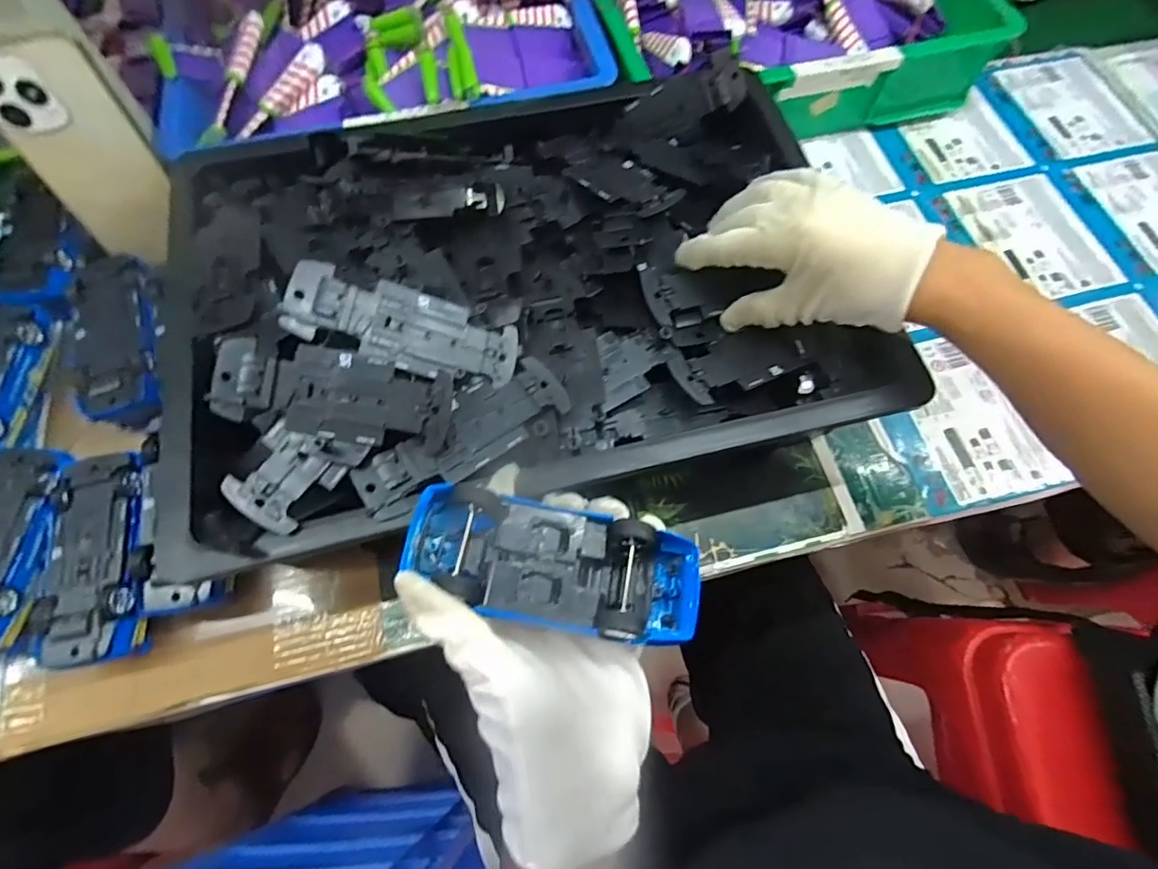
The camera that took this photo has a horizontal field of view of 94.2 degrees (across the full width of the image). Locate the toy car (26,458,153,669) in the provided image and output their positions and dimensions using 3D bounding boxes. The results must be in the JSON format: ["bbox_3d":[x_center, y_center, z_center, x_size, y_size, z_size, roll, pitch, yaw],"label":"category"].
[{"bbox_3d":[-0.303,0.080,0.350,0.061,0.045,0.127,-11,68,-5],"label":"toy car"}]

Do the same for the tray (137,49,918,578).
[{"bbox_3d":[-0.042,-0.113,0.352,0.431,0.074,0.310,-12,69,-6],"label":"tray"}]

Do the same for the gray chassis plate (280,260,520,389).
[{"bbox_3d":[-0.097,-0.060,0.309,0.126,0.007,0.048,15,66,-21],"label":"gray chassis plate"}]

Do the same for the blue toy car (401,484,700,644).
[{"bbox_3d":[-0.008,0.061,0.247,0.137,0.032,0.049,16,68,-7],"label":"blue toy car"}]

